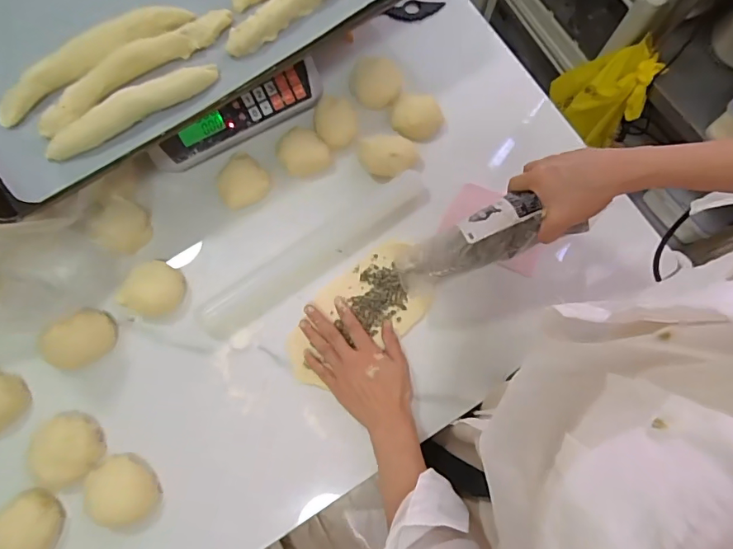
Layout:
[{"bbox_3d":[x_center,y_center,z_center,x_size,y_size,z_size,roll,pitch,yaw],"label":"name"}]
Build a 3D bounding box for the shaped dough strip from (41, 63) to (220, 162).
[{"bbox_3d":[-0.247,-0.178,0.507,0.188,0.027,0.026,-32,78,-10],"label":"shaped dough strip"}]

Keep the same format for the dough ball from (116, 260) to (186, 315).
[{"bbox_3d":[-0.248,0.017,0.558,0.064,0.029,0.065,1,75,-2],"label":"dough ball"}]

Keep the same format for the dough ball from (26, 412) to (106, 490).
[{"bbox_3d":[-0.313,0.183,0.503,0.059,0.040,0.076,-7,77,-5],"label":"dough ball"}]

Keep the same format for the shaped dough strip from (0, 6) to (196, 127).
[{"bbox_3d":[-0.300,-0.239,0.524,0.226,0.032,0.029,-40,80,-12],"label":"shaped dough strip"}]

